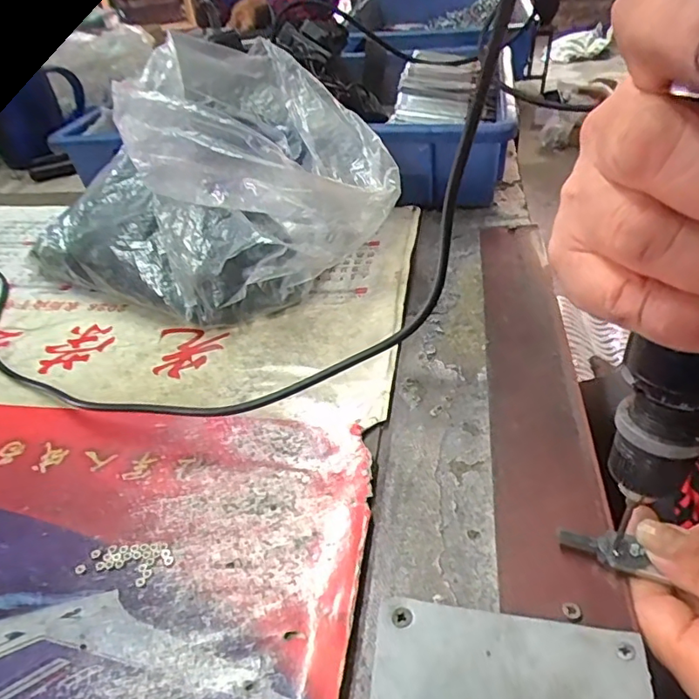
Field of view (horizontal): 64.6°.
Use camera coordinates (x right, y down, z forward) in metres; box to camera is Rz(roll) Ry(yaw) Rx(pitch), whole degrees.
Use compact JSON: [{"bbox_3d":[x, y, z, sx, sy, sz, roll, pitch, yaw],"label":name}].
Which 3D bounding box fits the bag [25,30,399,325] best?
[{"bbox_3d":[-0.097,-0.137,0.435,0.267,0.142,0.208,14,44,24],"label":"bag"}]

